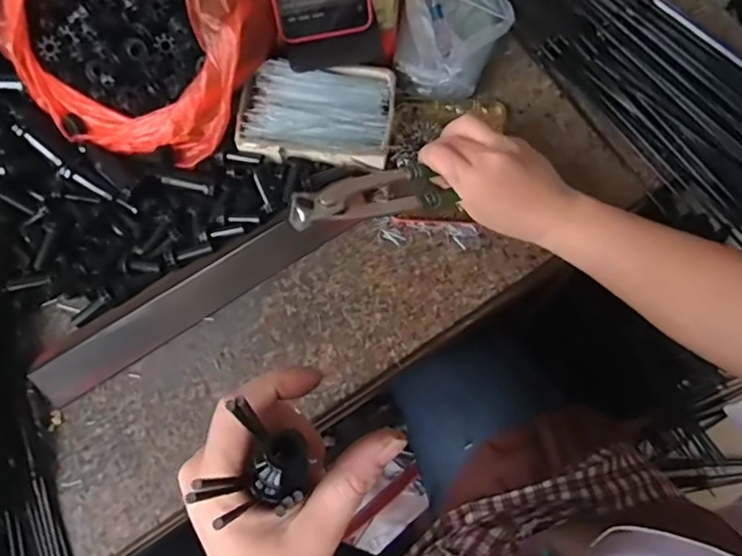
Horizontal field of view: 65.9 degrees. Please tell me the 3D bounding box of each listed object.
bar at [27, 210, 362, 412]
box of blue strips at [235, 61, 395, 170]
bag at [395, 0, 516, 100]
[{"bbox_3d":[-0.140,0.010,0.454,0.259,0.019,0.041,-33,76,-10],"label":"bar"},{"bbox_3d":[-0.045,-0.138,0.485,0.125,0.024,0.083,3,73,1],"label":"box of blue strips"},{"bbox_3d":[0.073,-0.218,0.508,0.091,0.049,0.113,11,73,3],"label":"bag"}]

